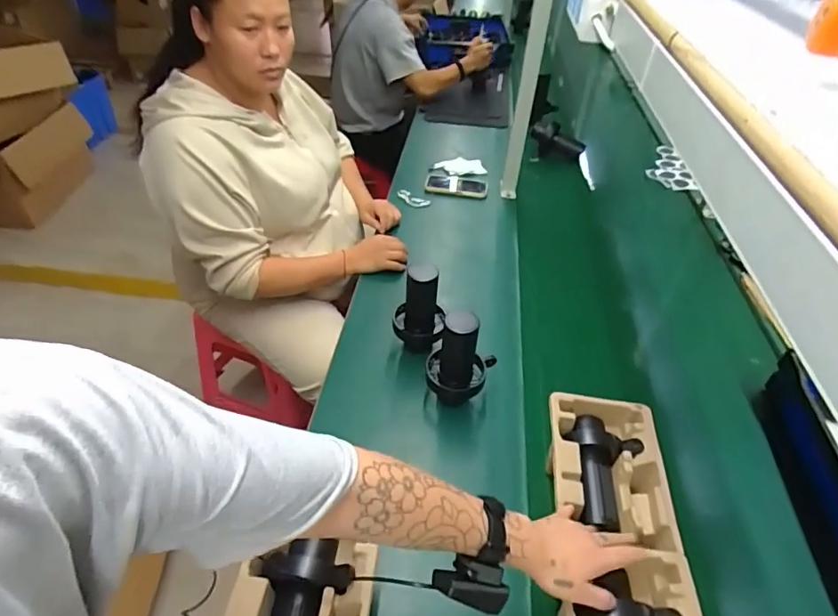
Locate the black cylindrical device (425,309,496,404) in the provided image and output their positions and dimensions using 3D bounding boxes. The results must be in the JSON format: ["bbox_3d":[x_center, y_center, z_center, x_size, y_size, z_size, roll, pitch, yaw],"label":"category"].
[{"bbox_3d":[0.069,0.076,0.849,0.109,0.178,0.116,9,41,9],"label":"black cylindrical device"}]

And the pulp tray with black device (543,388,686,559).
[{"bbox_3d":[0.253,0.226,0.702,0.146,0.059,0.217,6,41,6],"label":"pulp tray with black device"}]

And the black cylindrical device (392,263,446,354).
[{"bbox_3d":[0.000,0.008,0.933,0.092,0.194,0.076,5,41,4],"label":"black cylindrical device"}]

